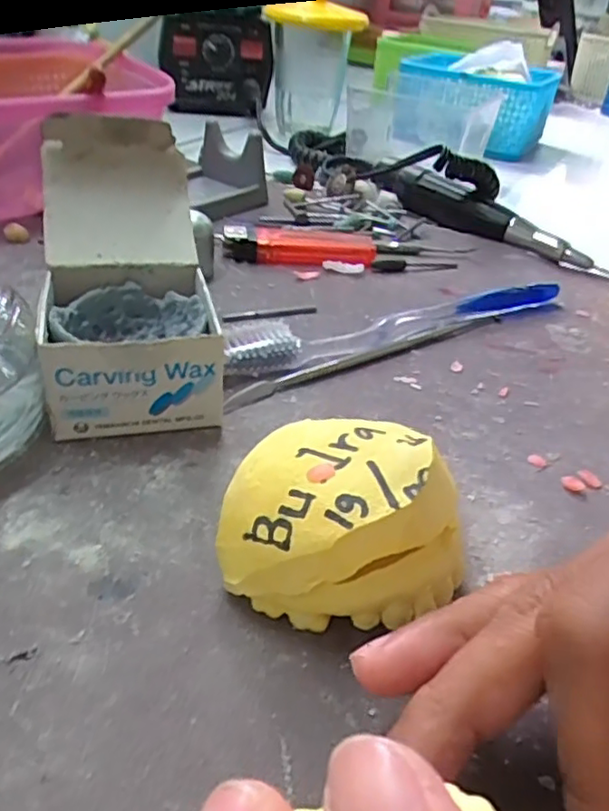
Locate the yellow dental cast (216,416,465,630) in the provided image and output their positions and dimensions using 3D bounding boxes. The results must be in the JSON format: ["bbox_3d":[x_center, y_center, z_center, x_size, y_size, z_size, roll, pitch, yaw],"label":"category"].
[{"bbox_3d":[0.007,0.029,0.165,0.059,0.036,0.055,5,36,-4],"label":"yellow dental cast"}]

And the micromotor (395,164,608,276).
[{"bbox_3d":[0.118,-0.114,0.395,0.144,0.028,0.020,29,41,27],"label":"micromotor"}]

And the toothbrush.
[{"bbox_3d":[0.047,-0.037,0.284,0.180,0.013,0.019,-14,41,-27],"label":"toothbrush"}]

